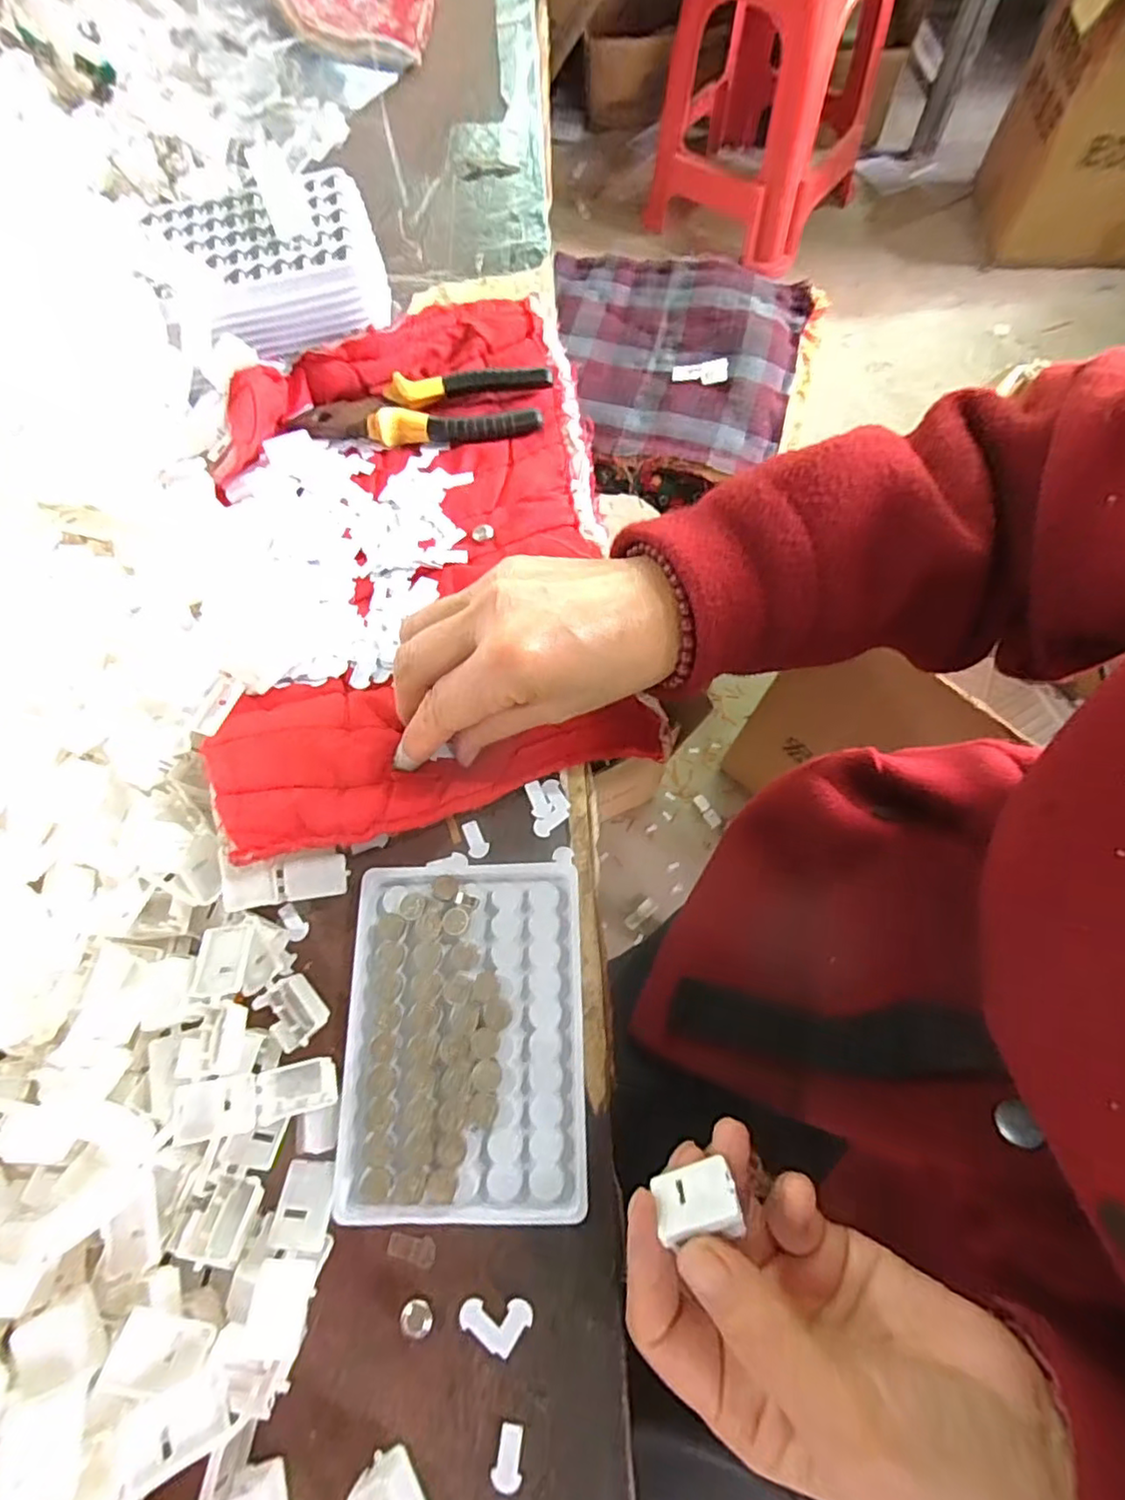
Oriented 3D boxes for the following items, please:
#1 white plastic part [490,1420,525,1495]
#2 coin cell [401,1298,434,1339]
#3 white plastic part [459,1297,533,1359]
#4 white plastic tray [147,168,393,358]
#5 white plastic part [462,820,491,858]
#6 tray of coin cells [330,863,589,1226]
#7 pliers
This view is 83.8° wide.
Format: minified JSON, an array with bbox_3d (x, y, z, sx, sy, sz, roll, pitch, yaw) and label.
[{"bbox_3d":[-0.018,0.236,0.209,0.010,0.004,0.016,11,70,4],"label":"white plastic part"},{"bbox_3d":[-0.052,0.202,0.222,0.011,0.006,0.010,25,71,9],"label":"coin cell"},{"bbox_3d":[-0.024,0.201,0.222,0.022,0.004,0.017,30,72,11],"label":"white plastic part"},{"bbox_3d":[-0.161,-0.270,0.351,0.117,0.028,0.104,-18,70,-7],"label":"white plastic tray"},{"bbox_3d":[-0.039,0.040,0.283,0.009,0.004,0.018,-18,70,-7],"label":"white plastic part"},{"bbox_3d":[-0.039,0.112,0.252,0.094,0.009,0.128,-1,69,0],"label":"tray of coin cells"},{"bbox_3d":[-0.082,-0.196,0.357,0.145,0.015,0.039,-1,69,-1],"label":"pliers"}]

